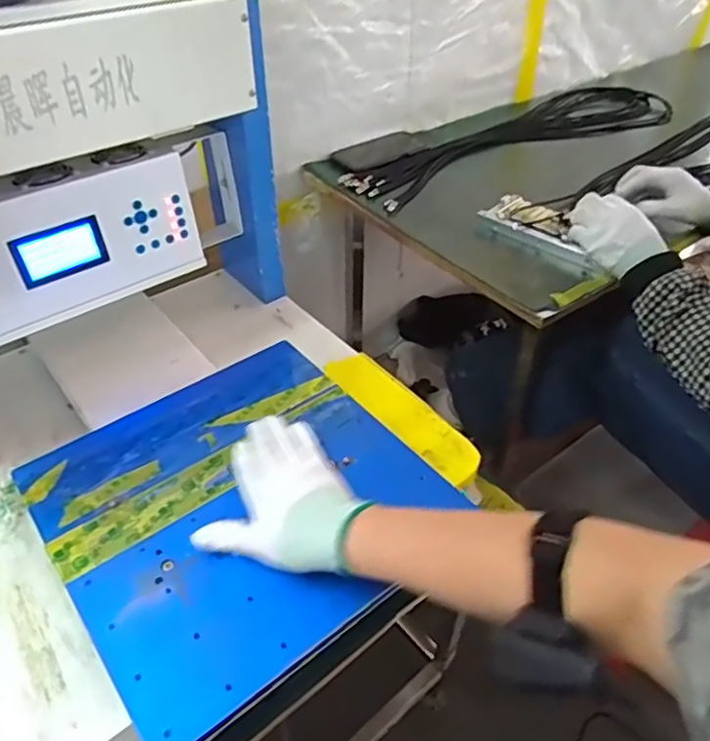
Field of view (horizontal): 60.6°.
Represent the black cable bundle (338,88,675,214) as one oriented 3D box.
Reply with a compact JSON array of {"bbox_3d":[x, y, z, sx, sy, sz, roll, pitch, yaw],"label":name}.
[{"bbox_3d":[0.284,-0.427,1.086,0.689,0.069,0.225,-21,46,-21],"label":"black cable bundle"}]

